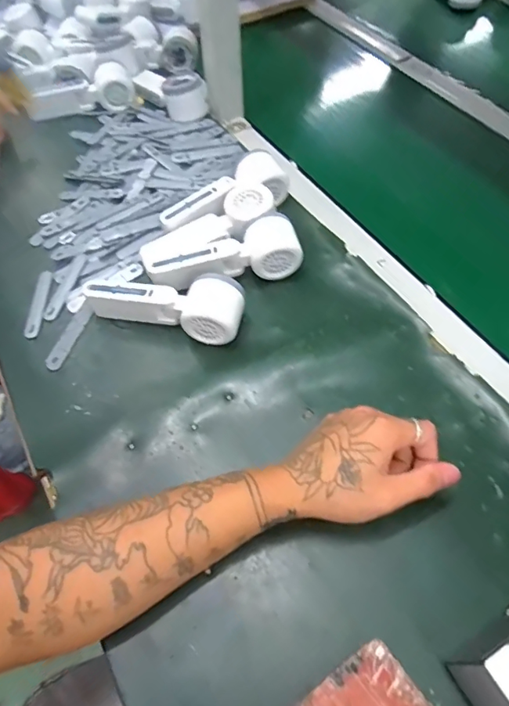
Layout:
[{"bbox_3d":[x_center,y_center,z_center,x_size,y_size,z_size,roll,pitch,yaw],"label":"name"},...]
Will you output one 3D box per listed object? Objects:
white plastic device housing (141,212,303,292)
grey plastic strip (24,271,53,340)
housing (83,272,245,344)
[{"bbox_3d":[-0.035,-0.102,0.541,0.163,0.056,0.051,-13,56,-8],"label":"white plastic device housing"},{"bbox_3d":[-0.239,-0.056,0.540,0.015,0.004,0.089,-3,55,-1],"label":"grey plastic strip"},{"bbox_3d":[-0.097,-0.052,0.509,0.173,0.057,0.055,9,56,7],"label":"housing"}]

